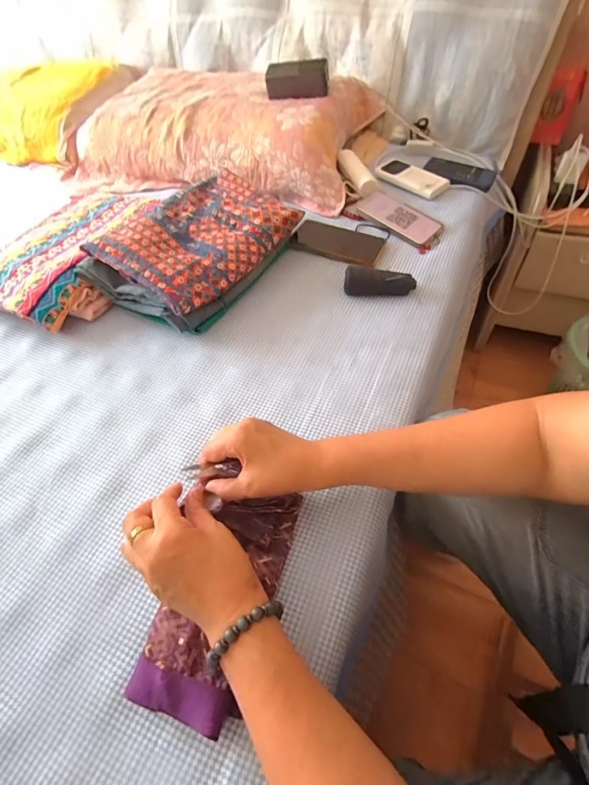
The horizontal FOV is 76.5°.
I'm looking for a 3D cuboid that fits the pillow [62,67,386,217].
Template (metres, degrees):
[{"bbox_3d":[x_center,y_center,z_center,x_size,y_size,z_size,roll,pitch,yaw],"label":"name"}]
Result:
[{"bbox_3d":[-0.180,-0.607,0.871,0.672,0.139,0.366,15,56,16],"label":"pillow"}]

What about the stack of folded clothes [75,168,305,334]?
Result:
[{"bbox_3d":[-0.158,-0.238,0.626,0.207,0.100,0.310,29,61,24],"label":"stack of folded clothes"}]

